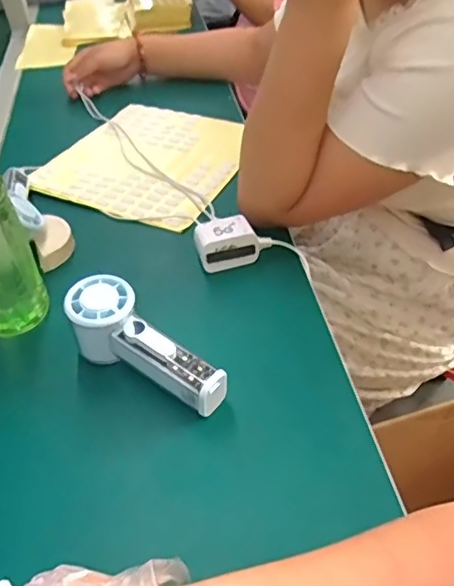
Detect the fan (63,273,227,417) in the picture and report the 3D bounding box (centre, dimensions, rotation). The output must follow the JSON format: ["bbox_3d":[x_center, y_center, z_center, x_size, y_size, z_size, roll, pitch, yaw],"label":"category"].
[{"bbox_3d":[-0.069,0.048,0.481,0.160,0.059,0.057,34,55,17],"label":"fan"}]

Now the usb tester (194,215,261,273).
[{"bbox_3d":[-0.001,-0.053,0.585,0.062,0.035,0.039,-13,44,-7],"label":"usb tester"}]

